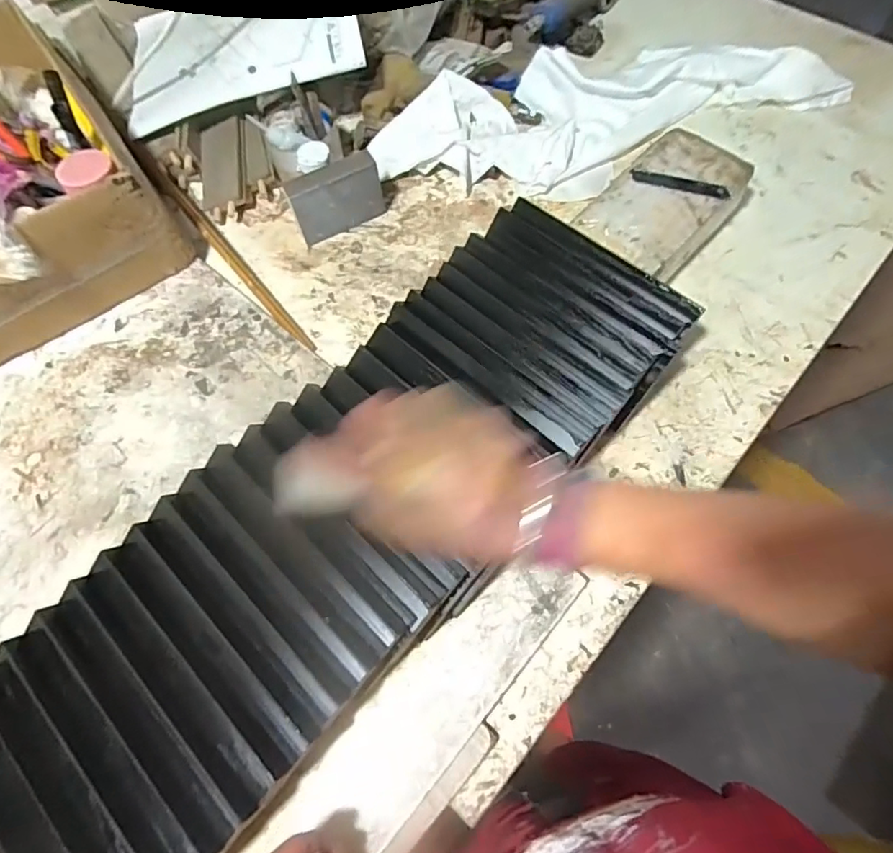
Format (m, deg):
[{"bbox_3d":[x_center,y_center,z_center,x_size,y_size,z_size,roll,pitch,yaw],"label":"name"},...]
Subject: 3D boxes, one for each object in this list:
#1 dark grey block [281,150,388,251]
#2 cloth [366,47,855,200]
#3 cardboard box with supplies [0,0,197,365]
[{"bbox_3d":[-0.120,-0.248,0.594,0.097,0.071,0.036,-31,69,-12],"label":"dark grey block"},{"bbox_3d":[0.180,-0.382,0.657,0.563,0.054,0.191,-20,67,-8],"label":"cloth"},{"bbox_3d":[-0.474,-0.263,0.557,0.254,0.152,0.352,-36,70,-14],"label":"cardboard box with supplies"}]

